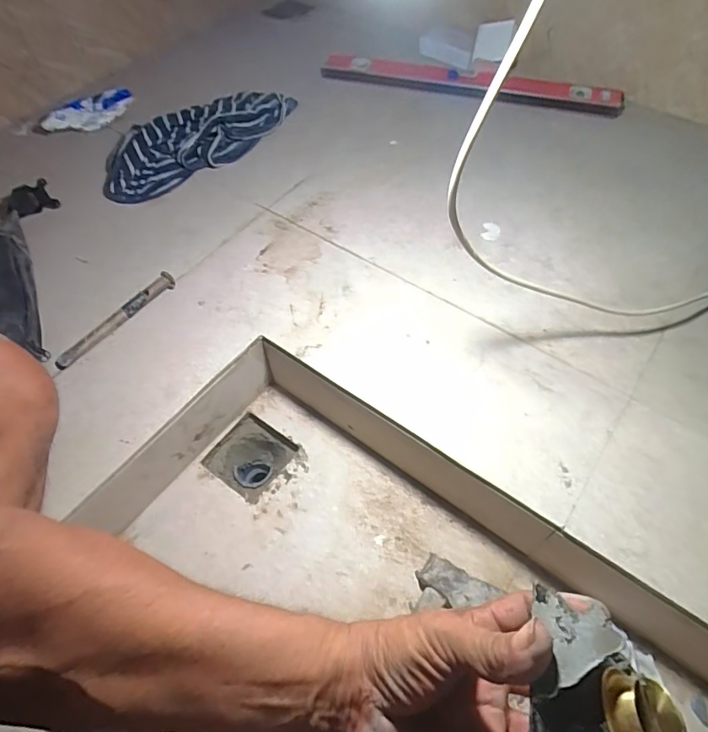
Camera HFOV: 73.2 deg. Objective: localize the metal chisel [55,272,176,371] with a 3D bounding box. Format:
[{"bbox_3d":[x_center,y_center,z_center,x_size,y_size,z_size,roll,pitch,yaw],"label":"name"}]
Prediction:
[{"bbox_3d":[-0.324,-0.063,0.657,0.017,0.024,0.188,33,63,22],"label":"metal chisel"}]

